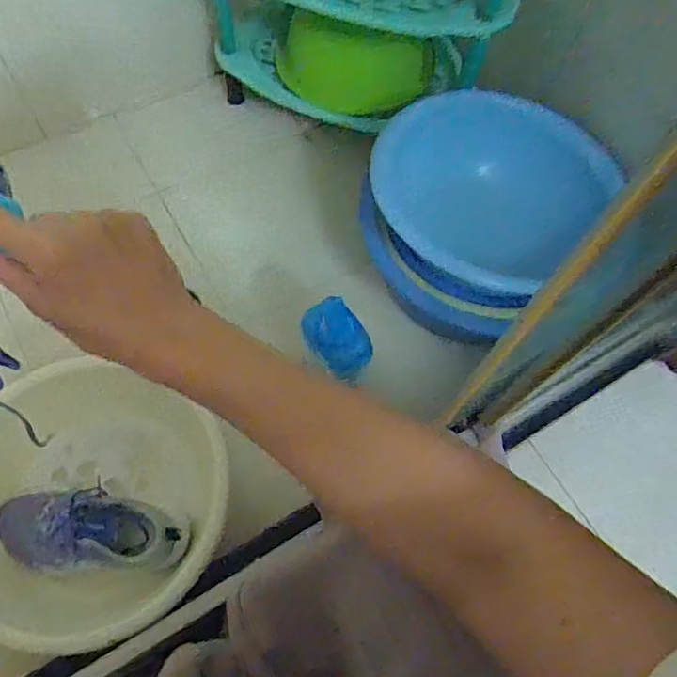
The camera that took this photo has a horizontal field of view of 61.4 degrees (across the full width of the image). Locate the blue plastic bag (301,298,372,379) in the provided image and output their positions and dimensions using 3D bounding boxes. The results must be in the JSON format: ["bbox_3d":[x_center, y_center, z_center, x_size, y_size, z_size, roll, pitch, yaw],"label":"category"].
[{"bbox_3d":[-0.001,-0.001,0.739,0.073,0.040,0.100,-33,101,6],"label":"blue plastic bag"}]

